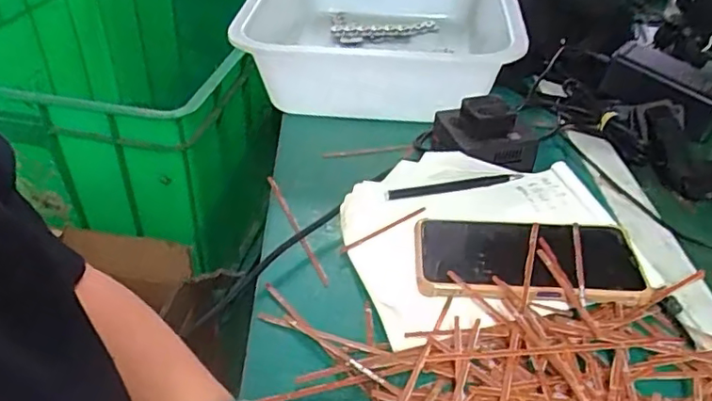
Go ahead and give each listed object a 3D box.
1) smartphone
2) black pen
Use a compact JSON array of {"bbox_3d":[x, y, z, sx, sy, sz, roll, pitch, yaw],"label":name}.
[{"bbox_3d":[0.125,0.043,0.439,0.157,0.015,0.075,5,38,2],"label":"smartphone"},{"bbox_3d":[0.085,-0.012,0.518,0.128,0.013,0.009,-10,40,-17],"label":"black pen"}]

